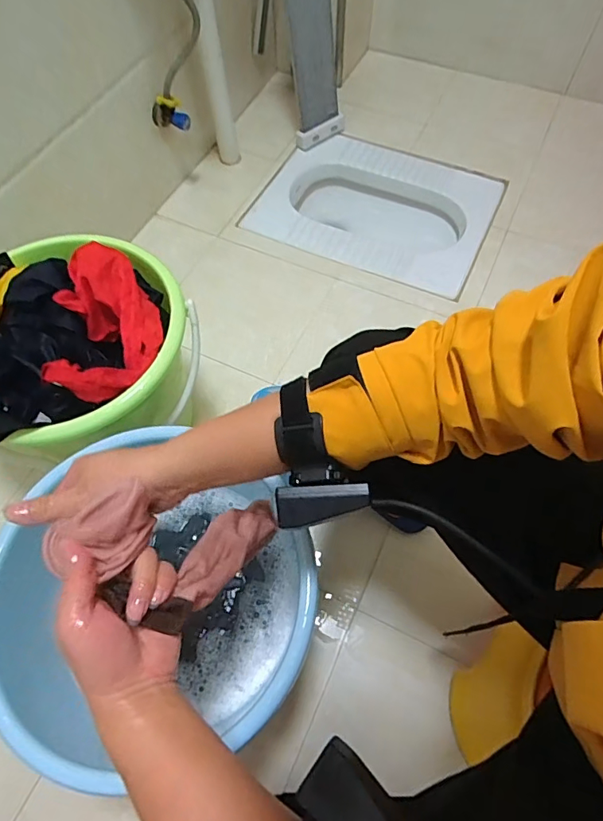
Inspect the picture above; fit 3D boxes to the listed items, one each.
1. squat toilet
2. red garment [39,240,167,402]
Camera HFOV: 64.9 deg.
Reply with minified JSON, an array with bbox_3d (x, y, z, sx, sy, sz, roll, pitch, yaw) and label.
[{"bbox_3d":[0.170,-0.469,1.169,0.517,0.153,0.396,24,66,13],"label":"squat toilet"},{"bbox_3d":[-0.257,-0.118,0.637,0.129,0.073,0.234,-9,63,-3],"label":"red garment"}]

